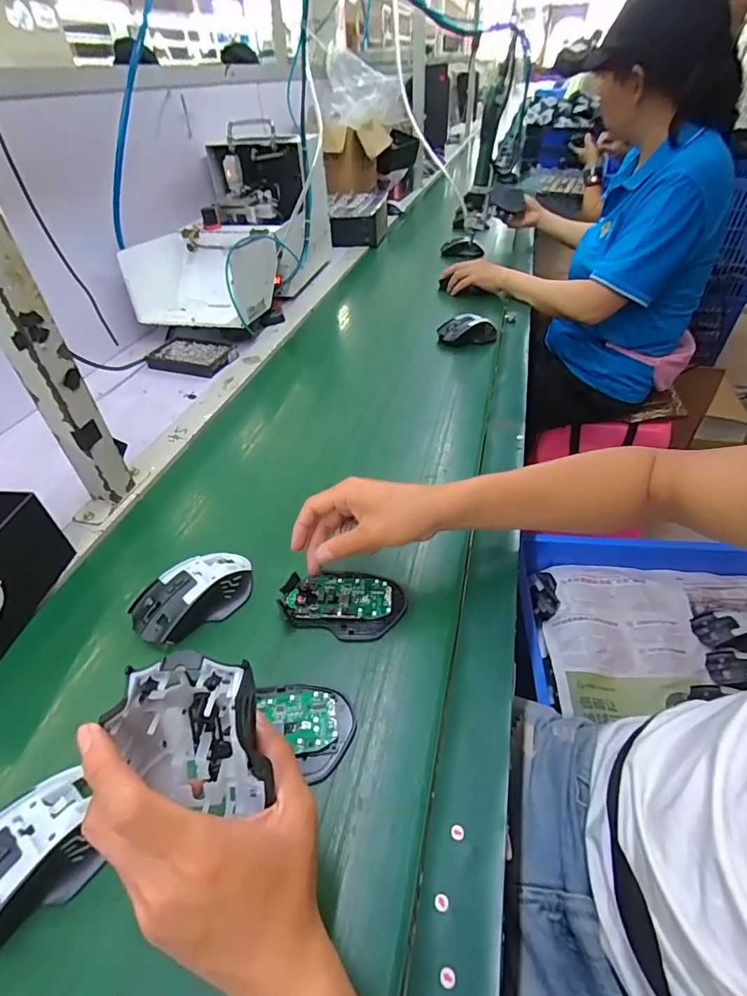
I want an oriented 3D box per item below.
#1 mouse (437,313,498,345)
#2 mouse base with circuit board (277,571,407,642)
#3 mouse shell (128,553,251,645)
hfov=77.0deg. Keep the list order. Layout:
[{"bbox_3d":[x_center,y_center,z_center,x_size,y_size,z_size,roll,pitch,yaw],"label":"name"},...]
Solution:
[{"bbox_3d":[0.174,-0.312,0.867,0.108,0.035,0.056,-16,41,-17],"label":"mouse"},{"bbox_3d":[-0.031,0.097,0.447,0.115,0.018,0.068,9,43,14],"label":"mouse base with circuit board"},{"bbox_3d":[-0.170,0.089,0.446,0.111,0.035,0.061,-33,49,-29],"label":"mouse shell"}]

